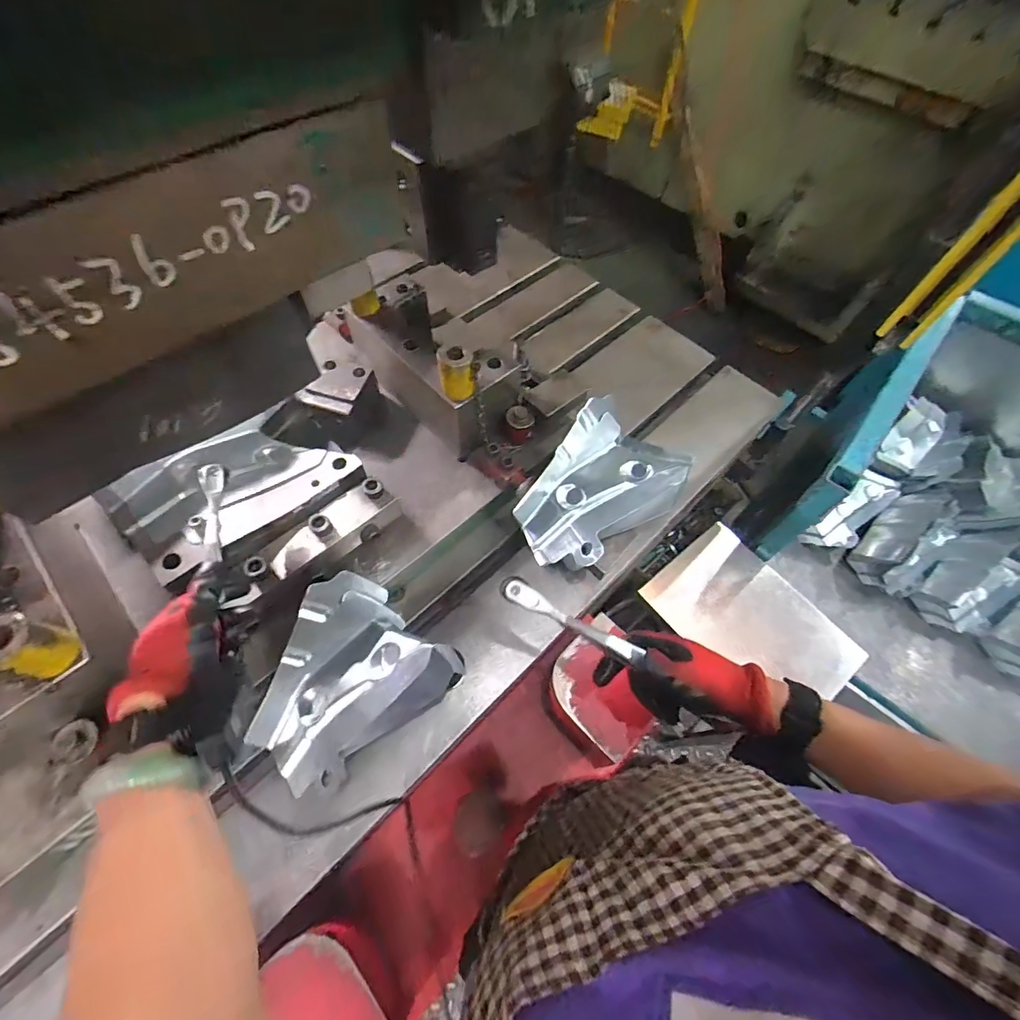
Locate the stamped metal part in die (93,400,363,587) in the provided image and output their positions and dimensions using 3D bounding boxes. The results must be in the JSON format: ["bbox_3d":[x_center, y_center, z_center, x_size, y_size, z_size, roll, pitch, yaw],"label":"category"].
[{"bbox_3d":[-0.323,-0.038,0.550,0.241,0.044,0.151,-39,69,-21],"label":"stamped metal part in die"}]

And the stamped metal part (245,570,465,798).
[{"bbox_3d":[-0.175,0.176,0.487,0.203,0.079,0.165,-38,68,-21],"label":"stamped metal part"}]

